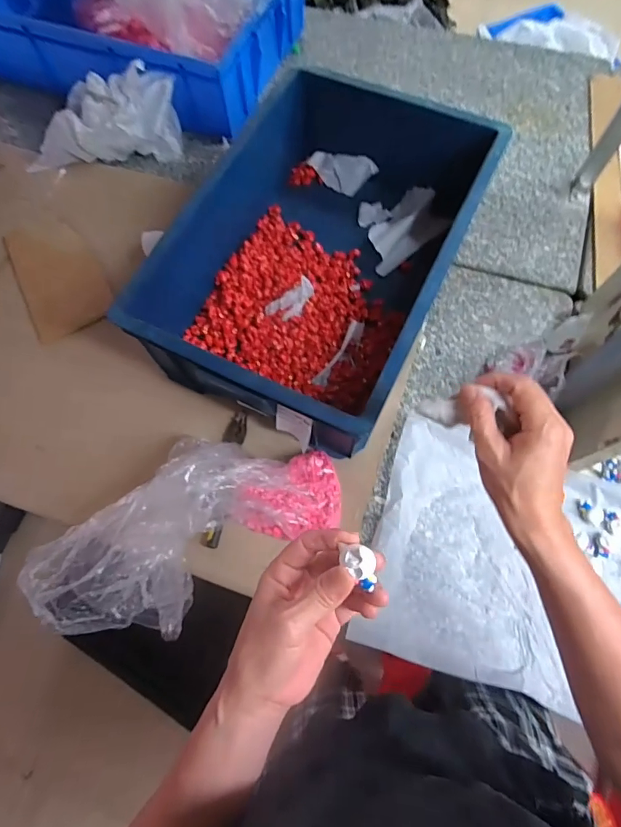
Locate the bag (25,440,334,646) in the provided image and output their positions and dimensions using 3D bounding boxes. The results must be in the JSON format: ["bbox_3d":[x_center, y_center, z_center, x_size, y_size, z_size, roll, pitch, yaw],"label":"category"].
[{"bbox_3d":[-0.130,0.147,0.533,0.386,0.132,0.176,-18,70,-22],"label":"bag"}]

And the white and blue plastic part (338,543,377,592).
[{"bbox_3d":[0.032,0.100,0.288,0.021,0.017,0.027,-1,71,2],"label":"white and blue plastic part"}]

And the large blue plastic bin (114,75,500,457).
[{"bbox_3d":[0.019,-0.234,0.667,0.347,0.185,0.513,24,74,10],"label":"large blue plastic bin"}]

